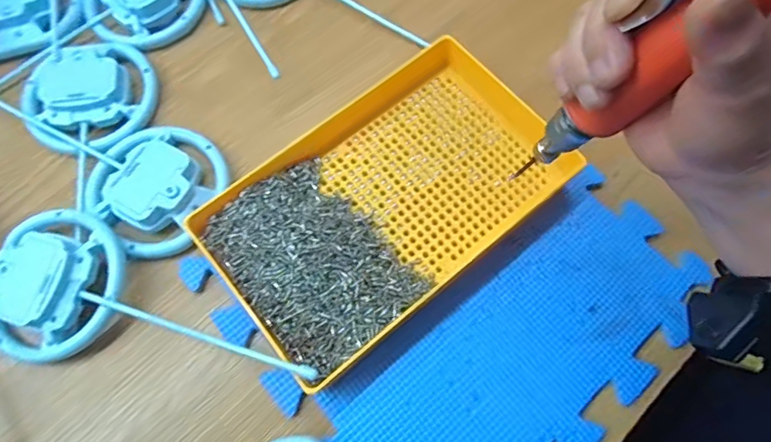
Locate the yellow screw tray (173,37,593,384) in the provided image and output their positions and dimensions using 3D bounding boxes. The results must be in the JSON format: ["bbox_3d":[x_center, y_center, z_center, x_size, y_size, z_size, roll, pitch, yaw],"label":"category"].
[{"bbox_3d":[0.003,-0.019,0.370,0.254,0.040,0.155,-39,74,-14],"label":"yellow screw tray"}]

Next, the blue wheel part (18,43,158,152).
[{"bbox_3d":[-0.236,-0.098,0.405,0.100,0.025,0.091,0,69,0],"label":"blue wheel part"}]

